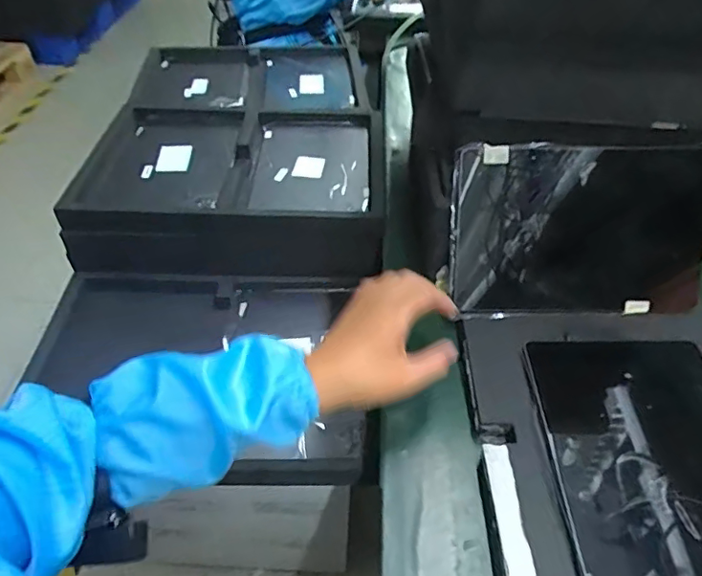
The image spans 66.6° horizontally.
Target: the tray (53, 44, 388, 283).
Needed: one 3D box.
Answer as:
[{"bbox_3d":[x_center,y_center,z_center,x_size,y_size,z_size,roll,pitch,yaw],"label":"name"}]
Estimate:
[{"bbox_3d":[-0.158,-0.269,0.923,0.428,0.120,0.626,3,47,1],"label":"tray"}]

